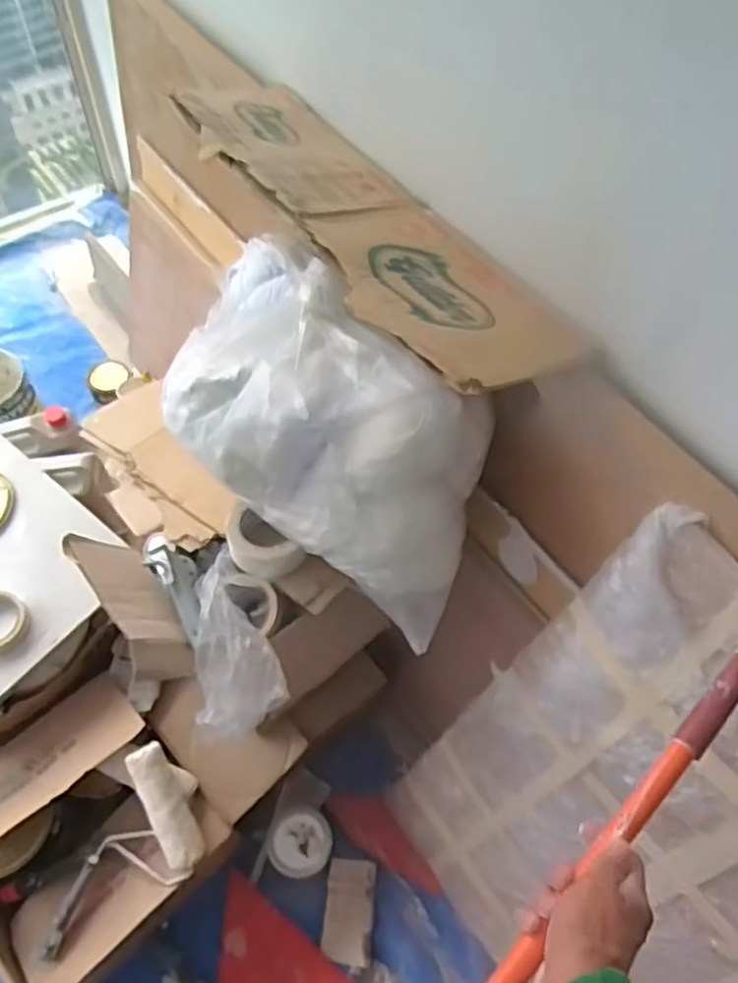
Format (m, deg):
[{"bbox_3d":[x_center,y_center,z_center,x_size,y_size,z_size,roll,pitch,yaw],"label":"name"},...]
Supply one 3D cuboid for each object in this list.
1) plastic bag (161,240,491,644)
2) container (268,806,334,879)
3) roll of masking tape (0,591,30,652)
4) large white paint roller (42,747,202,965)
[{"bbox_3d":[-0.058,-0.090,0.903,0.497,0.226,0.293,34,62,17],"label":"plastic bag"},{"bbox_3d":[-0.115,0.604,1.222,0.102,0.120,0.107,1,58,-2],"label":"container"},{"bbox_3d":[-0.570,0.195,1.082,0.098,0.025,0.093,1,58,-2],"label":"roll of masking tape"},{"bbox_3d":[-0.347,0.544,1.032,0.167,0.108,0.305,24,60,11],"label":"large white paint roller"}]

